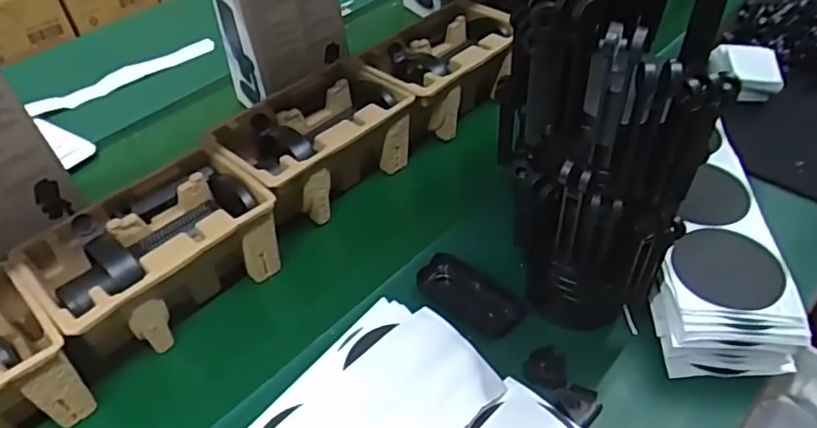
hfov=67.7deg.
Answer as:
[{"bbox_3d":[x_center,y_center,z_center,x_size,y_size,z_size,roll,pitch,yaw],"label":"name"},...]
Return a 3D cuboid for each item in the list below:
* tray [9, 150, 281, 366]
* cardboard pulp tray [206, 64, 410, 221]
[{"bbox_3d":[-0.258,0.050,0.635,0.135,0.111,0.226,33,52,31],"label":"tray"},{"bbox_3d":[-0.113,-0.076,0.751,0.139,0.109,0.220,32,52,30],"label":"cardboard pulp tray"}]

